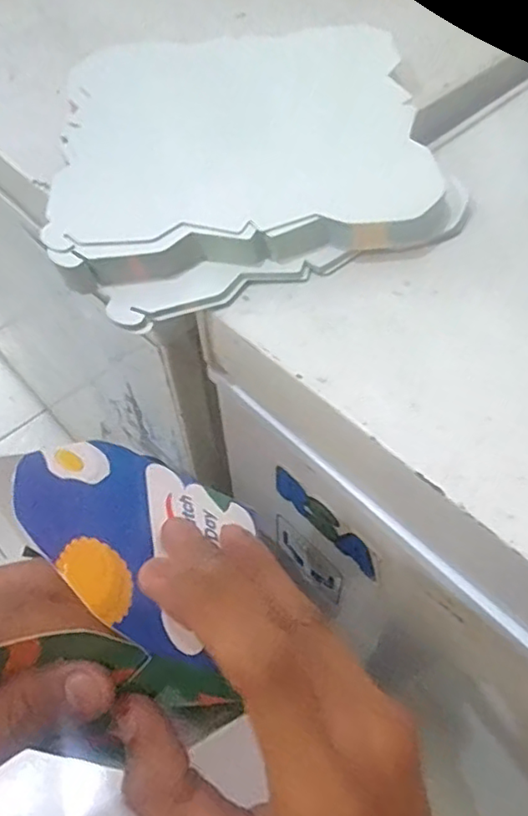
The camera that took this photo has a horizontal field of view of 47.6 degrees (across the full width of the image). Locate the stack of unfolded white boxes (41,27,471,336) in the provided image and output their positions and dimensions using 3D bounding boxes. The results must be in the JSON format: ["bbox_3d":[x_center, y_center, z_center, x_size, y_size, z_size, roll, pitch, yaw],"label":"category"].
[{"bbox_3d":[-0.016,-0.186,0.427,0.250,0.038,0.276,-10,56,-4],"label":"stack of unfolded white boxes"}]

